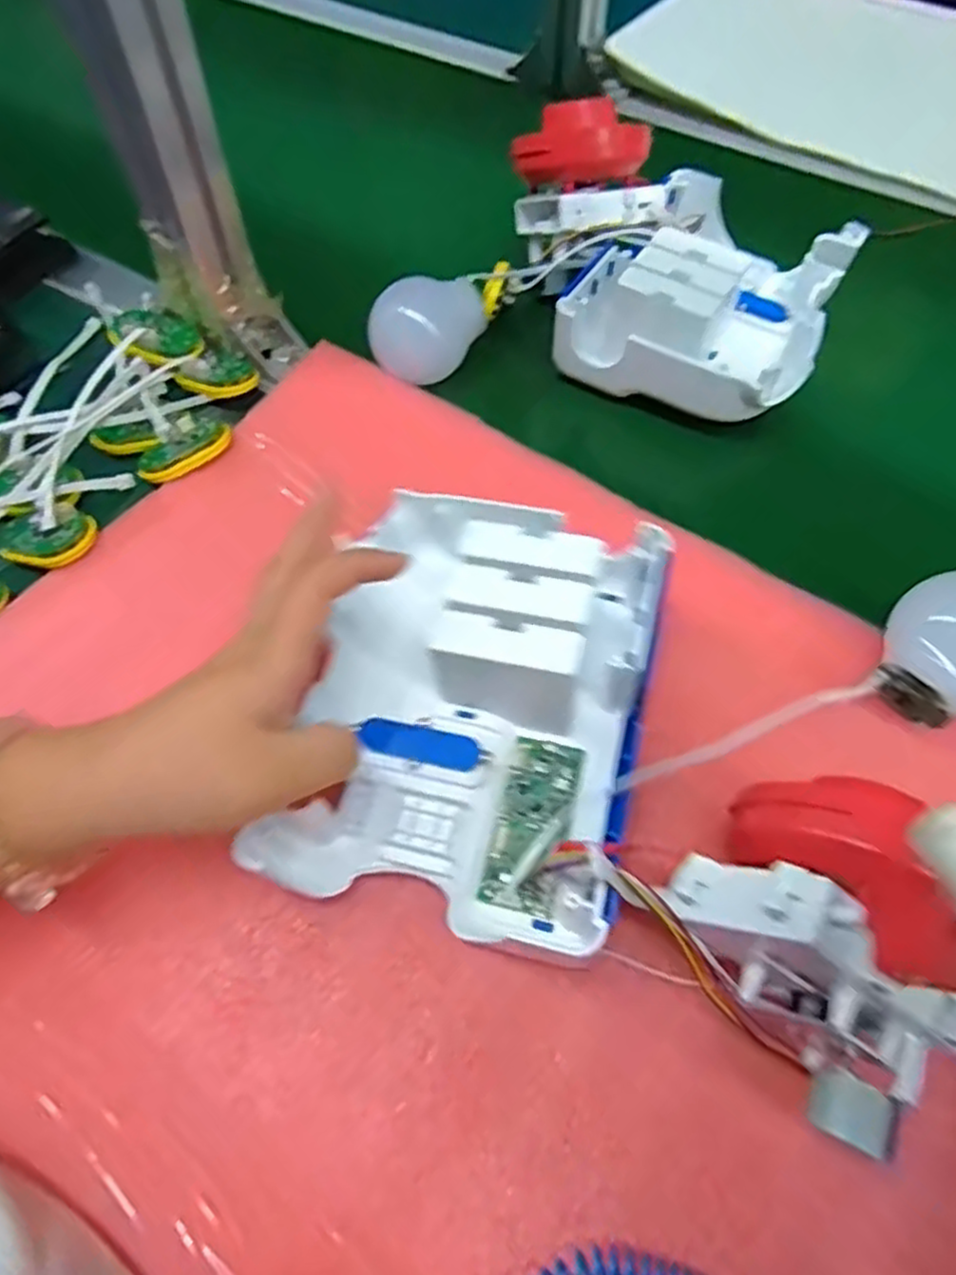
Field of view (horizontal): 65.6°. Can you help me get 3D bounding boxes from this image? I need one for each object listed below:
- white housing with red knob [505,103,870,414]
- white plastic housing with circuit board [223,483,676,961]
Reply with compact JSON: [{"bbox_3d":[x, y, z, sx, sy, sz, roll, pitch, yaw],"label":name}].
[{"bbox_3d":[0.117,-0.242,0.454,0.204,0.092,0.173,20,62,12],"label":"white housing with red knob"},{"bbox_3d":[-0.001,0.030,0.303,0.139,0.074,0.158,11,61,8],"label":"white plastic housing with circuit board"}]

